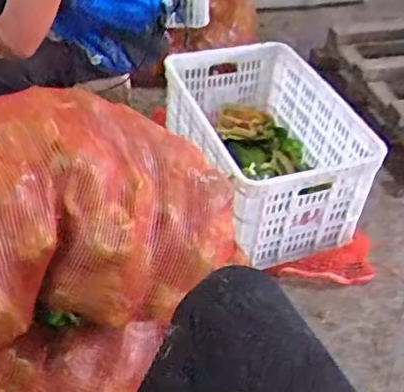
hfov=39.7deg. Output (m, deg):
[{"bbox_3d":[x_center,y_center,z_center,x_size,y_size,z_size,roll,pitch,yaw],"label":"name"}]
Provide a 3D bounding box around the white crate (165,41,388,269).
[{"bbox_3d":[0.136,-0.126,1.373,0.346,0.261,0.524,-12,46,-17],"label":"white crate"}]

